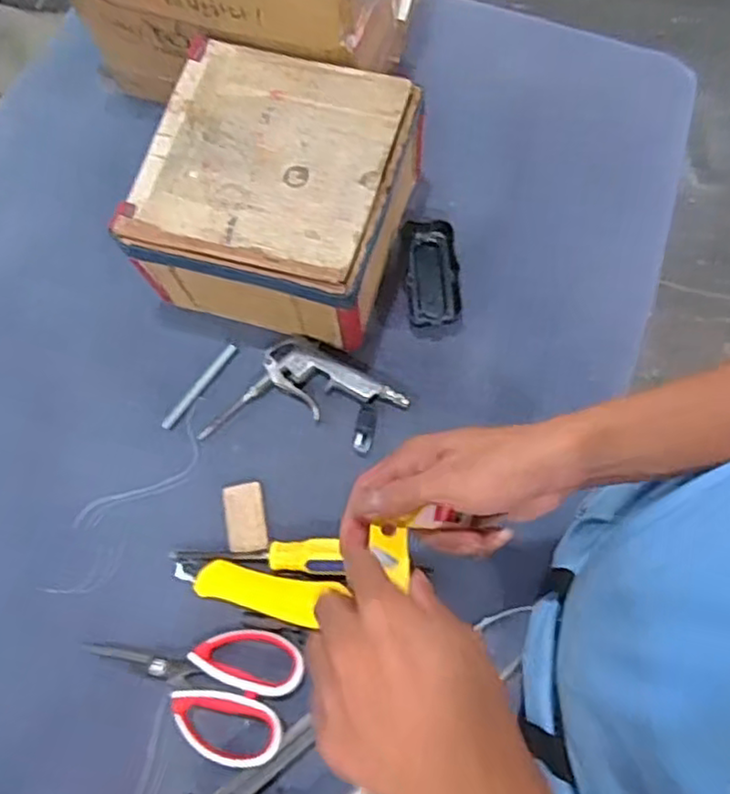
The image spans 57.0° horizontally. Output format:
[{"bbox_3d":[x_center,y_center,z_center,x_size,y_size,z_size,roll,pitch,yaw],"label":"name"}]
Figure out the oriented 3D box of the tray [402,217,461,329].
[{"bbox_3d":[0.066,-0.121,0.664,0.051,0.016,0.110,-4,70,2],"label":"tray"}]

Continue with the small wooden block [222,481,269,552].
[{"bbox_3d":[-0.107,0.108,0.601,0.035,0.006,0.062,-12,70,-1],"label":"small wooden block"}]

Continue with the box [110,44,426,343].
[{"bbox_3d":[-0.072,-0.180,0.636,0.229,0.133,0.217,16,72,8],"label":"box"}]

